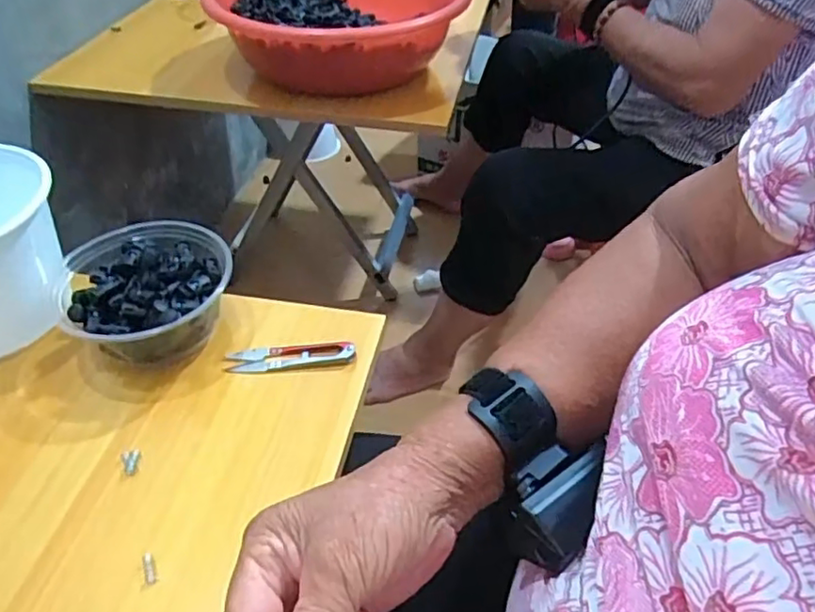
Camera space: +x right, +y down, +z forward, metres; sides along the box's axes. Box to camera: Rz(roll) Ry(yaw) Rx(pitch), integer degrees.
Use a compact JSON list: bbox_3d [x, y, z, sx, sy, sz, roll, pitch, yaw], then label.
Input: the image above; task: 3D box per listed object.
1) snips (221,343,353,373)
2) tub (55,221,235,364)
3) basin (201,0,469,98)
[{"bbox_3d":[-0.092,0.038,0.497,0.100,0.010,0.026,-4,44,-3],"label":"snips"},{"bbox_3d":[-0.202,-0.005,0.500,0.126,0.061,0.125,-1,43,0],"label":"tub"},{"bbox_3d":[-0.090,-0.395,0.881,0.337,0.119,0.340,2,44,3],"label":"basin"}]

